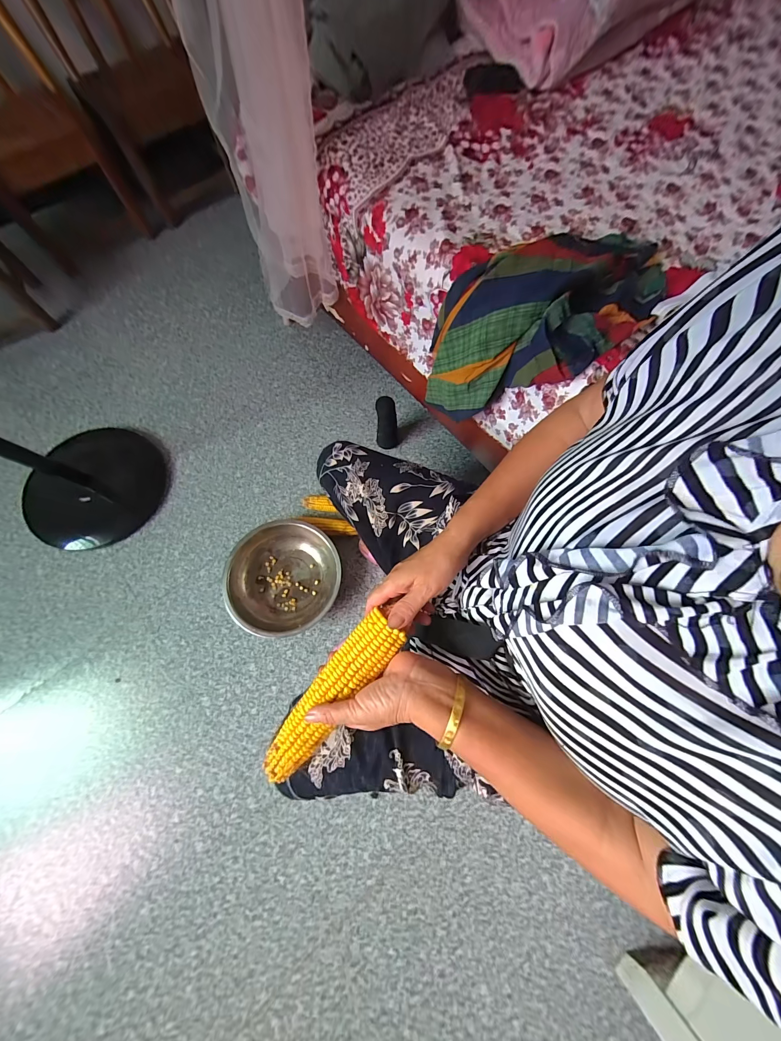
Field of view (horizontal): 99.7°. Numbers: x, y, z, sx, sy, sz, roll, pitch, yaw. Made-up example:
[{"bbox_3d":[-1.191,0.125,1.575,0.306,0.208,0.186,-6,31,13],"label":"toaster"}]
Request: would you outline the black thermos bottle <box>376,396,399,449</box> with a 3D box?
[{"bbox_3d":[-0.008,-0.266,0.929,0.058,0.190,0.049,8,73,4],"label":"black thermos bottle"}]

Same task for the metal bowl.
[{"bbox_3d":[-0.264,0.143,0.840,0.270,0.080,0.267,0,72,1],"label":"metal bowl"}]

